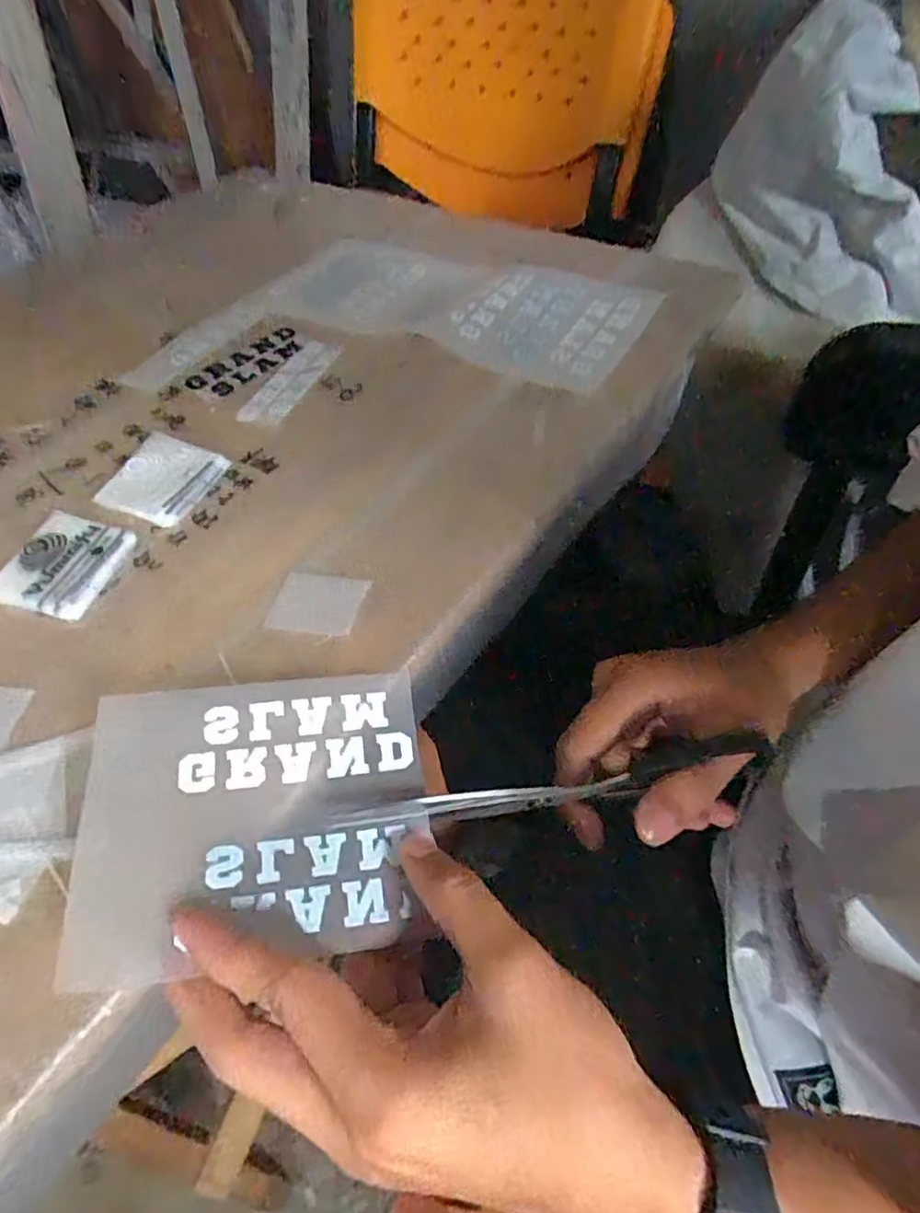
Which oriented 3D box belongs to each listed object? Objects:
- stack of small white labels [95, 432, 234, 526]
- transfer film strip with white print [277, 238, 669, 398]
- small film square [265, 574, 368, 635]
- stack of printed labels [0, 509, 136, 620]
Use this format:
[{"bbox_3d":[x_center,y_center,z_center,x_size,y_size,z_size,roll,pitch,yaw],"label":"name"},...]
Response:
[{"bbox_3d":[-0.174,-0.074,0.353,0.062,0.009,0.058,20,58,18],"label":"stack of small white labels"},{"bbox_3d":[-0.001,-0.221,0.445,0.257,0.011,0.127,21,60,16],"label":"transfer film strip with white print"},{"bbox_3d":[-0.067,-0.001,0.292,0.041,0.004,0.031,4,55,8],"label":"small film square"},{"bbox_3d":[-0.206,-0.022,0.319,0.055,0.007,0.057,11,56,13],"label":"stack of printed labels"}]

